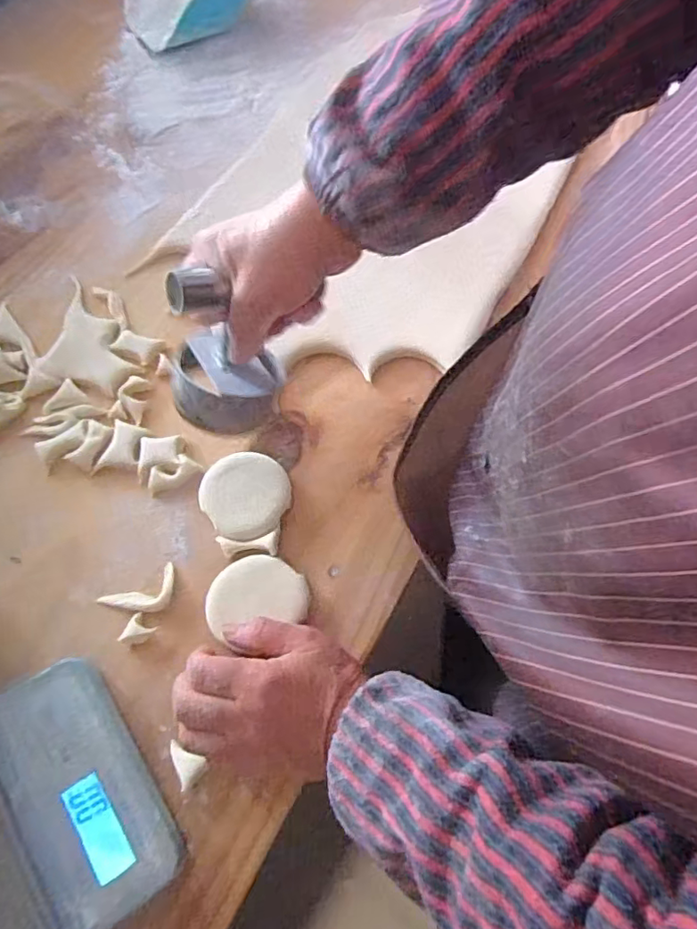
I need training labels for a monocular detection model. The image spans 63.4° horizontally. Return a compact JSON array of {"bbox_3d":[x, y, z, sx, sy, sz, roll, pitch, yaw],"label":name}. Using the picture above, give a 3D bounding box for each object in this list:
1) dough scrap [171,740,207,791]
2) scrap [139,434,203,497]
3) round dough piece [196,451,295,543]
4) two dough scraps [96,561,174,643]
[{"bbox_3d":[-0.115,0.204,0.386,0.028,0.010,0.020,38,72,15],"label":"dough scrap"},{"bbox_3d":[-0.154,-0.003,0.473,0.045,0.011,0.047,-26,69,-10],"label":"scrap"},{"bbox_3d":[-0.083,0.024,0.463,0.070,0.009,0.071,0,67,0],"label":"round dough piece"},{"bbox_3d":[-0.155,0.108,0.431,0.057,0.010,0.045,-27,69,-10],"label":"two dough scraps"}]

